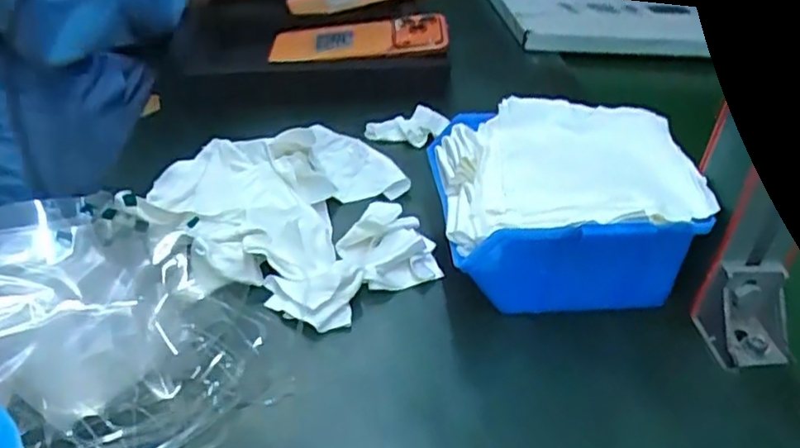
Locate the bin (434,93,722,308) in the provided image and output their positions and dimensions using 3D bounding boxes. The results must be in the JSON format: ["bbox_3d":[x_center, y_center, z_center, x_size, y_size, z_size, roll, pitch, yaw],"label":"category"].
[{"bbox_3d":[0.089,-0.012,0.382,0.135,0.077,0.117,0,38,-6],"label":"bin"}]

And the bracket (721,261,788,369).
[{"bbox_3d":[0.189,0.046,0.338,0.041,0.039,0.038,-2,38,-10],"label":"bracket"}]

